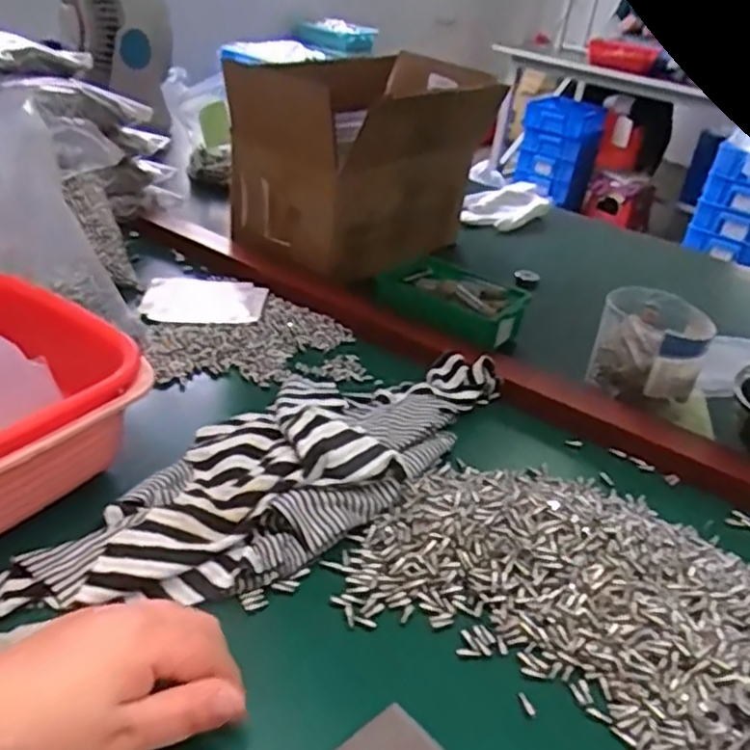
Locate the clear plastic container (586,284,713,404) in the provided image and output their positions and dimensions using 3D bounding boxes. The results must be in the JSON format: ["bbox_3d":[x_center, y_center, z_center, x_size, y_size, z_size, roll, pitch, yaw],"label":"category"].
[{"bbox_3d":[0.264,-0.024,0.686,0.097,0.084,0.115,18,34,19],"label":"clear plastic container"}]

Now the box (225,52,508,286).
[{"bbox_3d":[-0.016,-0.243,0.857,0.208,0.211,0.254,26,35,27],"label":"box"}]

